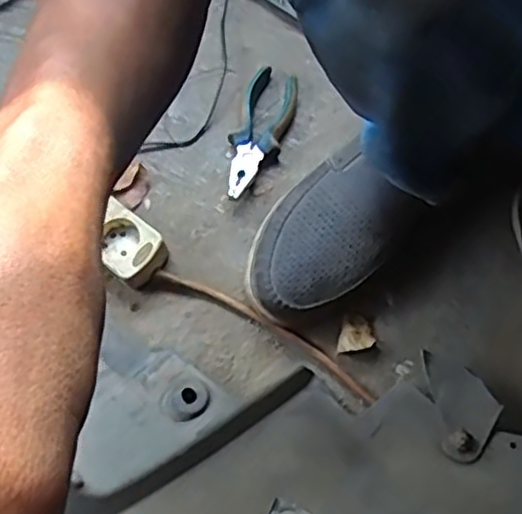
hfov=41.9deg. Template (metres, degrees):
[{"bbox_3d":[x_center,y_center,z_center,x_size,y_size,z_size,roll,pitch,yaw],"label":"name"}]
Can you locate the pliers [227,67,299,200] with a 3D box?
[{"bbox_3d":[-0.001,-0.124,0.694,0.051,0.027,0.150,18,67,4],"label":"pliers"}]

